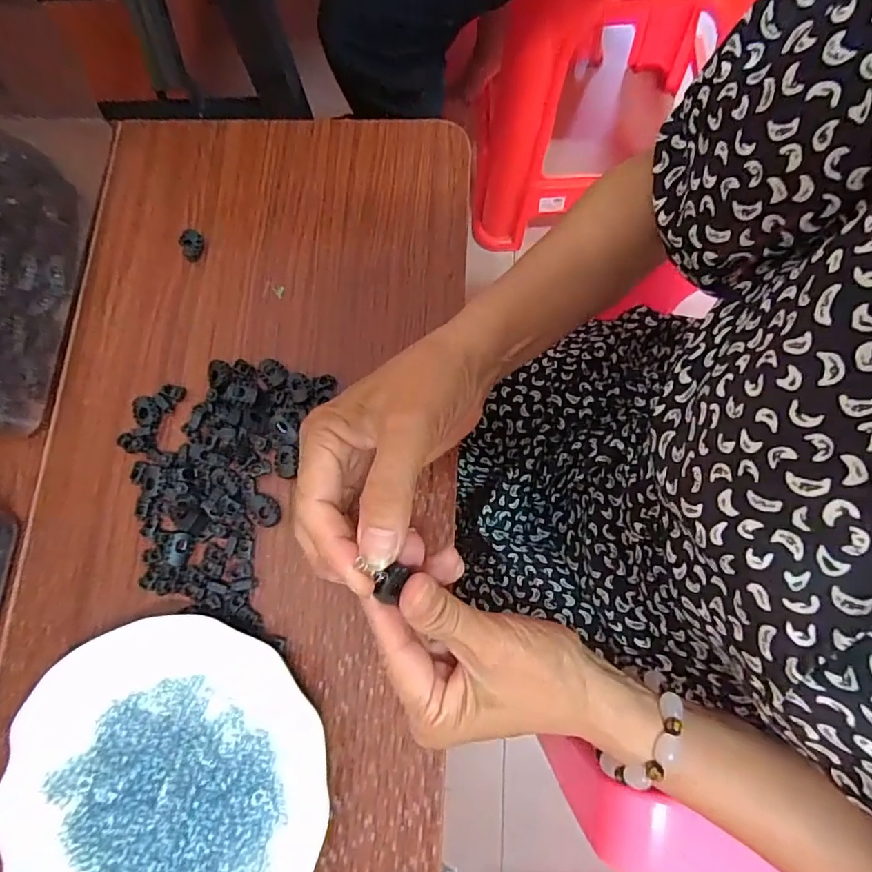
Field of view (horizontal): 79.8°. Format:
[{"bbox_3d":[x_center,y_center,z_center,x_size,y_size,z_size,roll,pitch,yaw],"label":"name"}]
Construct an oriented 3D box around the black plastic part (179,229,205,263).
[{"bbox_3d":[-0.187,-0.146,0.398,0.017,0.012,0.022,18,77,6],"label":"black plastic part"}]

